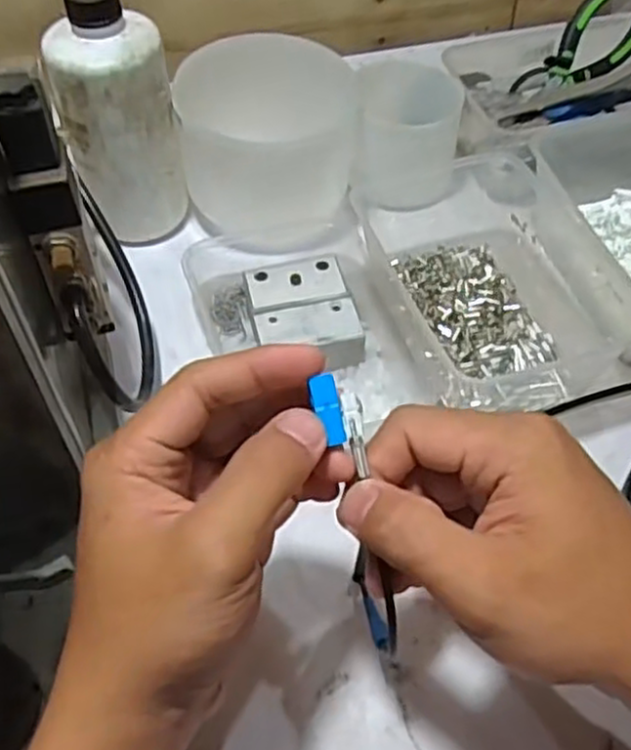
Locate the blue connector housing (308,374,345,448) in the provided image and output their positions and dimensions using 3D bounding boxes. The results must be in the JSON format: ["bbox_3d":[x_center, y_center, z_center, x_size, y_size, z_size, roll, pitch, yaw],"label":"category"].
[{"bbox_3d":[0.005,0.012,0.254,0.010,0.004,0.025,-14,87,-10],"label":"blue connector housing"}]

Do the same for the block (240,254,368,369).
[{"bbox_3d":[-0.007,-0.035,0.458,0.061,0.029,0.076,-11,53,-8],"label":"block"}]

